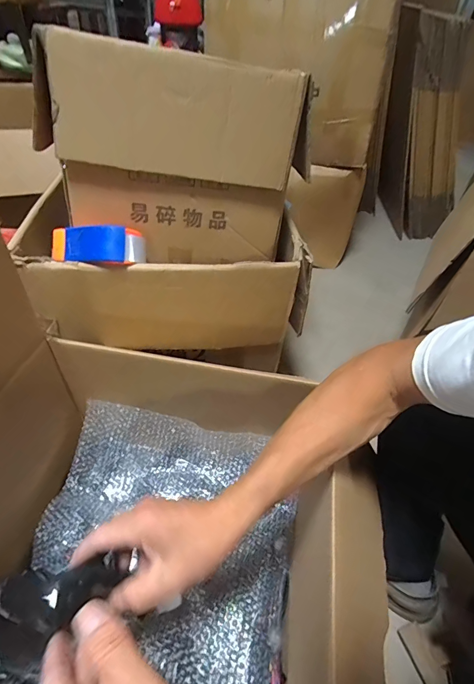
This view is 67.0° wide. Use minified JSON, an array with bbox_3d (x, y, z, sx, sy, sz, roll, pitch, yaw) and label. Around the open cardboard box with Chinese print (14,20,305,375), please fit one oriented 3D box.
[{"bbox_3d":[-0.118,-0.214,0.684,0.491,0.471,0.270,-1,46,-7],"label":"open cardboard box with Chinese print"}]

